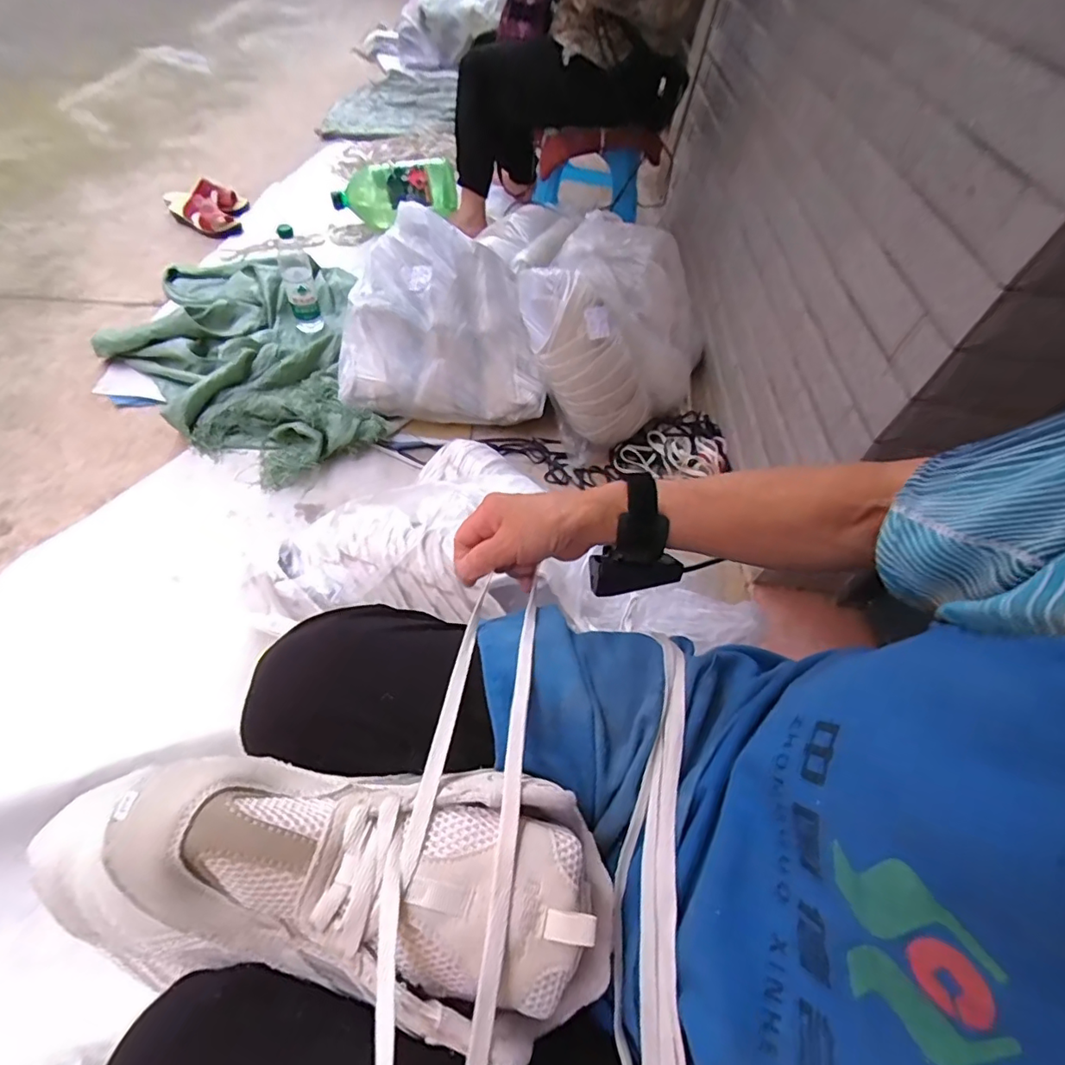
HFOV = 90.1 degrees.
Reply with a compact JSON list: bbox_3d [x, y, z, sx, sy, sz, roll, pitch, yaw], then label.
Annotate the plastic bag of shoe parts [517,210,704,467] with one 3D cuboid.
[{"bbox_3d":[0.157,-0.392,1.058,0.374,0.256,0.434,16,53,4],"label":"plastic bag of shoe parts"}]

